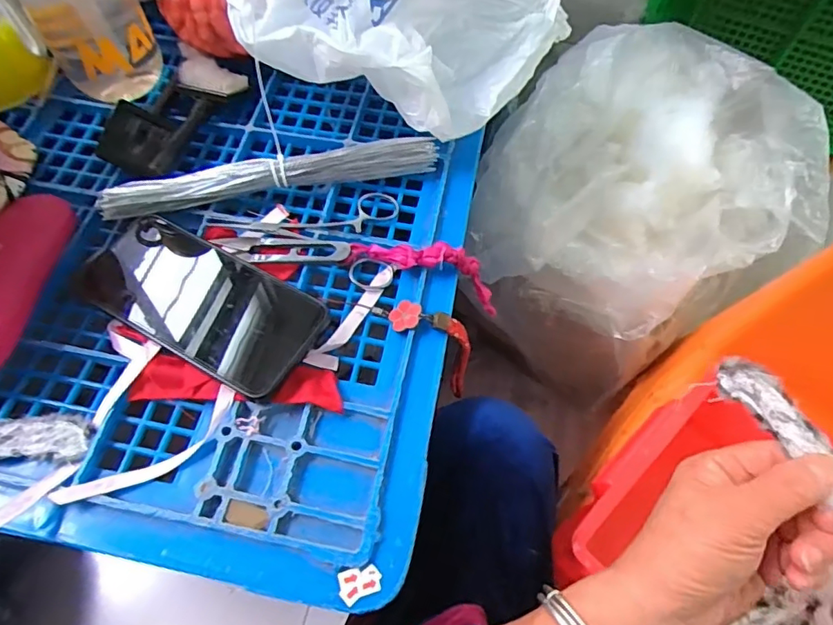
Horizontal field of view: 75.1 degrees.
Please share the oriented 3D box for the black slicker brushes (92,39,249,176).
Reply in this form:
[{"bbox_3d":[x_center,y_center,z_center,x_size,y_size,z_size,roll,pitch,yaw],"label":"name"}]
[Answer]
[{"bbox_3d":[-0.203,-0.167,0.461,0.089,0.040,0.123,14,63,3],"label":"black slicker brushes"}]

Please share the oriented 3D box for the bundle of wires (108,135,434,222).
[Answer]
[{"bbox_3d":[-0.108,-0.106,0.425,0.251,0.029,0.039,-12,65,-10],"label":"bundle of wires"}]

